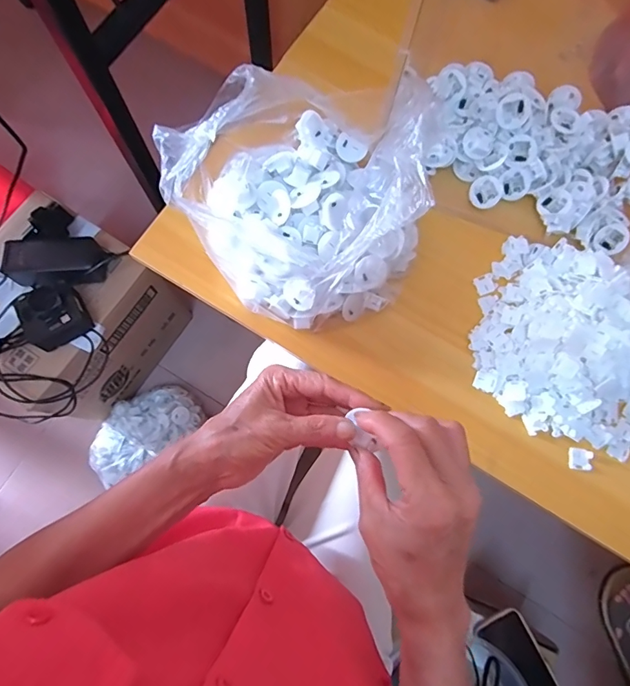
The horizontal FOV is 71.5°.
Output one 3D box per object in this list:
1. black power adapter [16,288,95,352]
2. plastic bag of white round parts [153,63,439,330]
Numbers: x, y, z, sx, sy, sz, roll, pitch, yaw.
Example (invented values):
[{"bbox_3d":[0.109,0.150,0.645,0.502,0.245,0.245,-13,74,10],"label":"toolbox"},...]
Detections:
[{"bbox_3d":[-0.377,-0.039,0.631,0.088,0.055,0.077,-35,80,-8],"label":"black power adapter"},{"bbox_3d":[-0.001,-0.121,0.394,0.191,0.150,0.186,-40,81,-9],"label":"plastic bag of white round parts"}]

